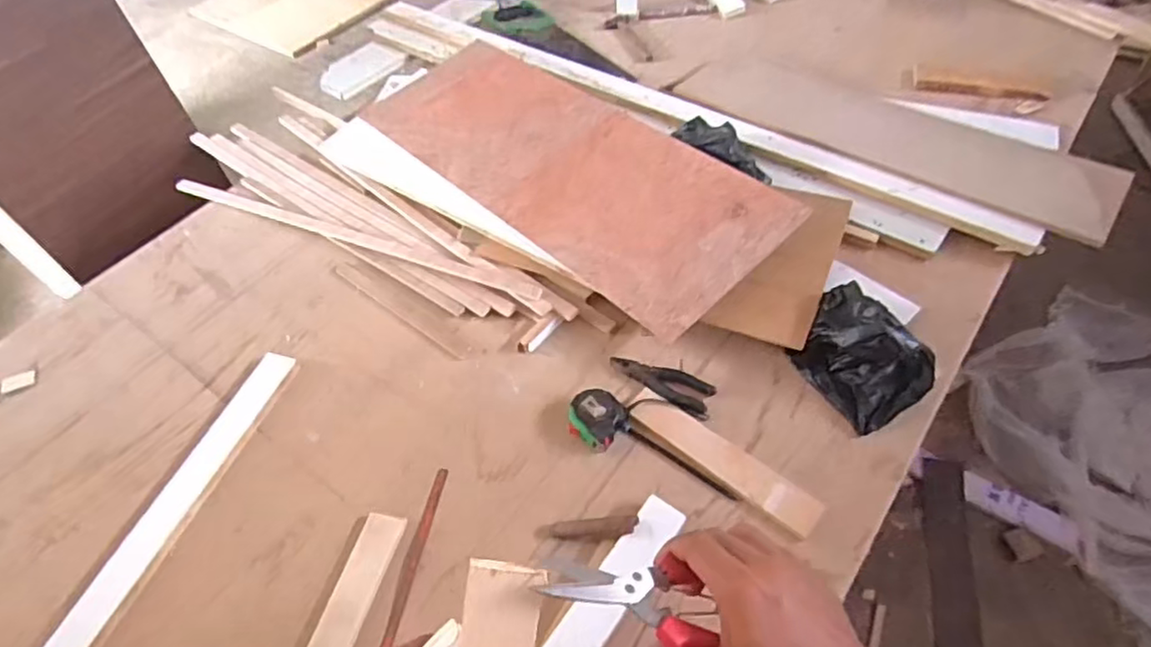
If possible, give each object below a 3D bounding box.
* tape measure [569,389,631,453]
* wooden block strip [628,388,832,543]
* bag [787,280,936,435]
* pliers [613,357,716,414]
[{"bbox_3d":[0.029,0.119,0.866,0.076,0.038,0.074,32,60,26],"label":"tape measure"},{"bbox_3d":[0.180,0.168,0.827,0.260,0.022,0.055,33,61,27],"label":"wooden block strip"},{"bbox_3d":[0.373,0.037,0.871,0.118,0.111,0.171,-26,54,-15],"label":"bag"},{"bbox_3d":[0.116,0.076,0.900,0.143,0.011,0.048,24,57,22],"label":"pliers"}]

